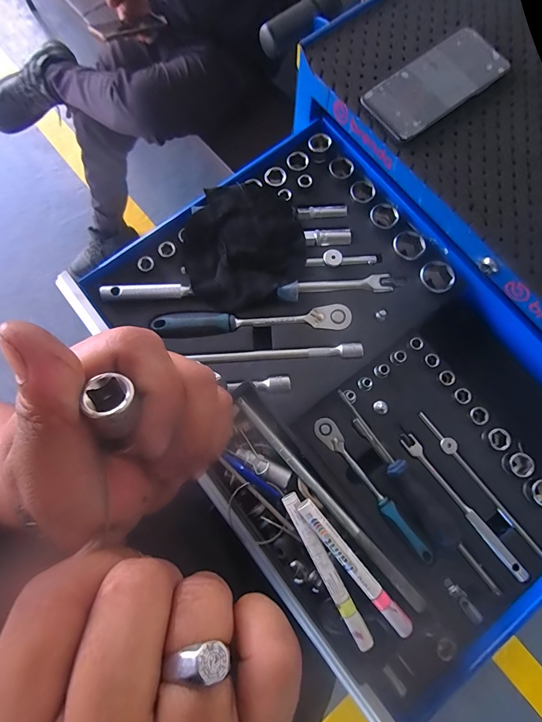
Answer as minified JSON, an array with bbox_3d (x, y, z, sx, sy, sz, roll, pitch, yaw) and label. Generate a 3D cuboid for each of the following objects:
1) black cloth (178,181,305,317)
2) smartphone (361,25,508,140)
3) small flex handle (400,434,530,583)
[{"bbox_3d":[-0.035,-0.144,0.443,0.151,0.021,0.153,-22,80,-3],"label":"black cloth"},{"bbox_3d":[0.185,-0.311,0.395,0.161,0.009,0.074,-36,81,-5],"label":"smartphone"},{"bbox_3d":[0.214,0.160,0.397,0.016,0.014,0.189,-37,81,-5],"label":"small flex handle"}]

